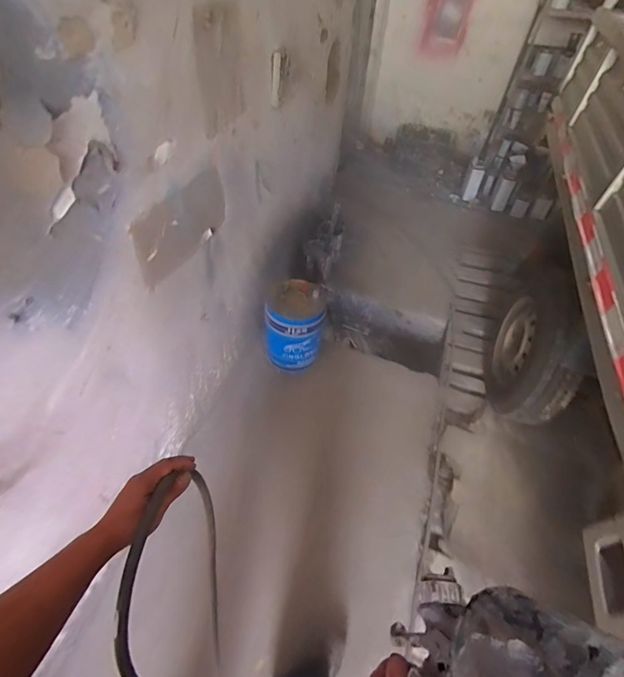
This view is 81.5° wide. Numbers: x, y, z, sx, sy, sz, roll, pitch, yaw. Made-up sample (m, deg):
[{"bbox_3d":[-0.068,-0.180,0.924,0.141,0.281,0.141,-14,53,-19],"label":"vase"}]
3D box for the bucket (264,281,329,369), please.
[{"bbox_3d":[-0.063,-0.053,1.619,0.247,0.353,0.243,-1,47,2],"label":"bucket"}]

